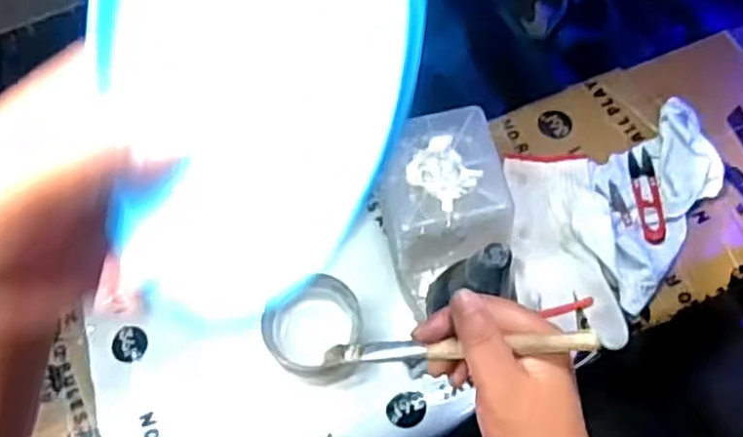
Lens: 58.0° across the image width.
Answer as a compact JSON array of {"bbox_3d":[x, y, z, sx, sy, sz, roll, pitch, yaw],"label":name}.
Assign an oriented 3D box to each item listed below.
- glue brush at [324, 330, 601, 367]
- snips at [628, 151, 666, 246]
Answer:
[{"bbox_3d":[0.045,0.073,0.374,0.155,0.010,0.012,-8,63,22],"label":"glue brush"},{"bbox_3d":[0.258,-0.021,0.628,0.022,0.005,0.097,-9,58,16],"label":"snips"}]

